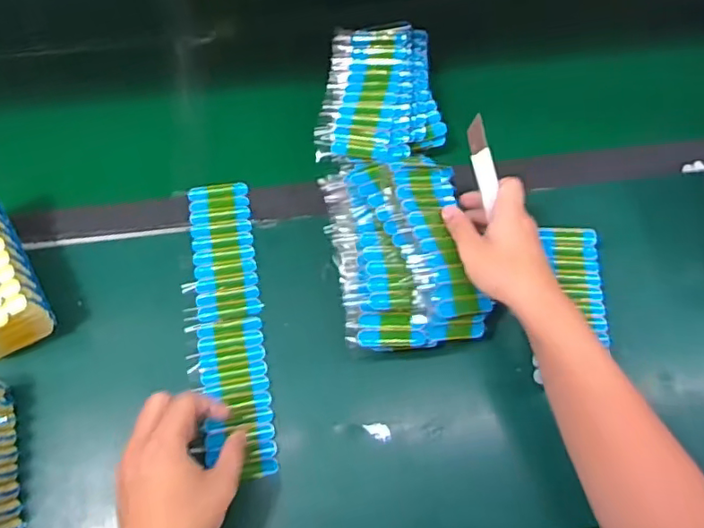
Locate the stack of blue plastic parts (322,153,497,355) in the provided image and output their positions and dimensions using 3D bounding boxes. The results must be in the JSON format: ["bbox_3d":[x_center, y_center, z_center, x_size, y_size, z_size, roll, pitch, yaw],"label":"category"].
[{"bbox_3d":[0.048,-0.016,0.548,0.130,0.046,0.194,-9,66,-6],"label":"stack of blue plastic parts"}]

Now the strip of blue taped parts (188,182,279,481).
[{"bbox_3d":[-0.122,0.054,0.571,0.067,0.010,0.301,-10,67,-6],"label":"strip of blue taped parts"}]

